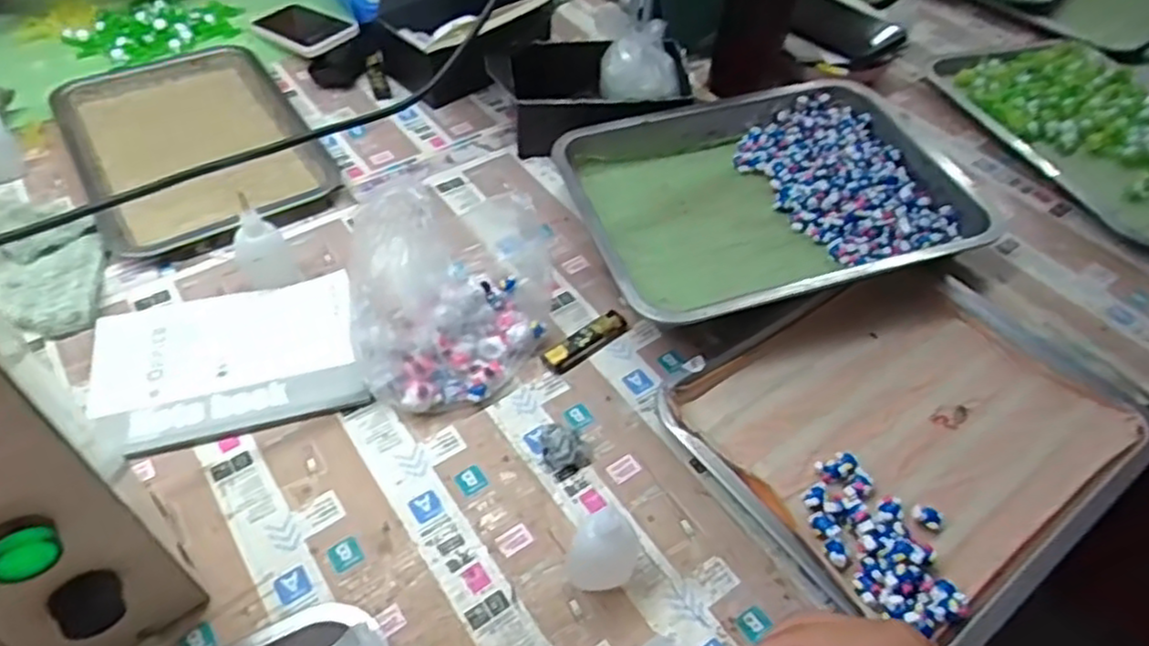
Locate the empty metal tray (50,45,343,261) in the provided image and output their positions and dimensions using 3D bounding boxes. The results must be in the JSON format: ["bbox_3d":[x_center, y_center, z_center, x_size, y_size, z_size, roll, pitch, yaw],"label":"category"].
[{"bbox_3d":[-0.399,-0.196,0.744,0.209,0.021,0.323,-26,57,-24],"label":"empty metal tray"}]

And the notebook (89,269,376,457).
[{"bbox_3d":[-0.275,0.025,0.574,0.193,0.015,0.143,-14,53,-16],"label":"notebook"}]

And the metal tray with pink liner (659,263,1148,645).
[{"bbox_3d":[0.253,0.080,0.554,0.290,0.044,0.259,-31,58,-21],"label":"metal tray with pink liner"}]

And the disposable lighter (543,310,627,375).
[{"bbox_3d":[0.010,0.015,0.606,0.081,0.014,0.024,-30,58,-26],"label":"disposable lighter"}]

